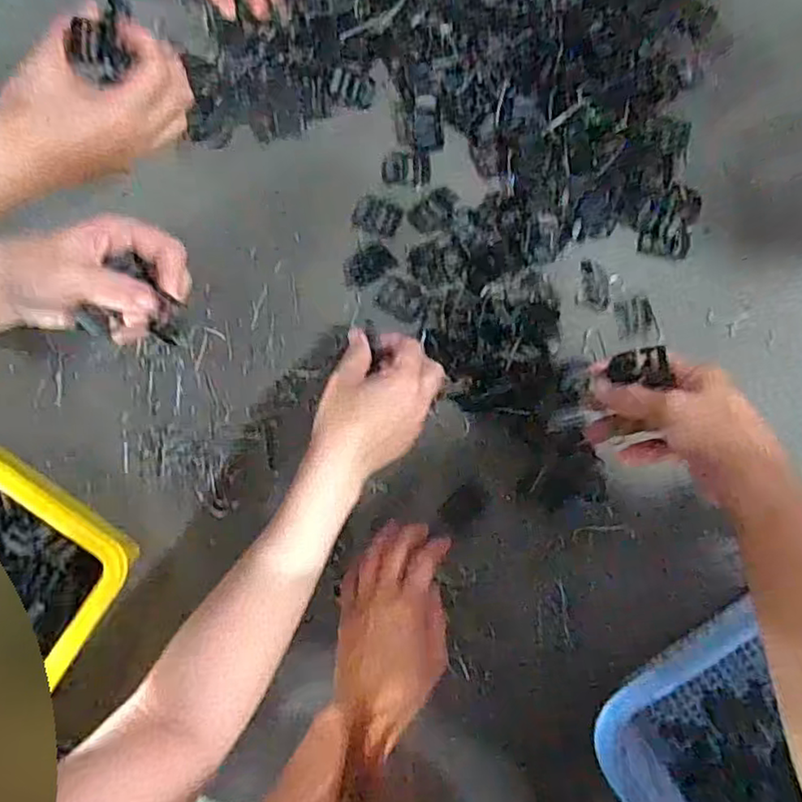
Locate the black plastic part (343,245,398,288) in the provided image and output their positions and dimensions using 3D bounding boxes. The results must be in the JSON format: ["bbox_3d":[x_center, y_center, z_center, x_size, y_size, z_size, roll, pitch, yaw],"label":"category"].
[{"bbox_3d":[-0.027,-0.113,0.530,0.044,0.004,0.028,-24,87,-2],"label":"black plastic part"}]

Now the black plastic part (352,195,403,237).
[{"bbox_3d":[-0.020,-0.156,0.531,0.040,0.004,0.030,21,87,1],"label":"black plastic part"}]

